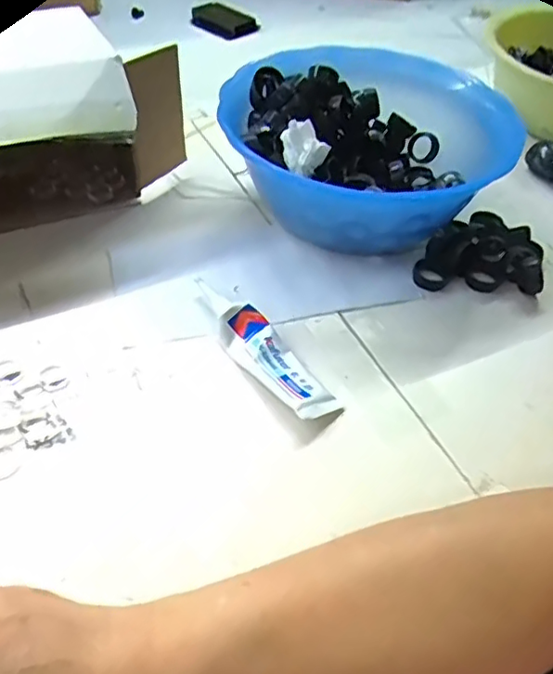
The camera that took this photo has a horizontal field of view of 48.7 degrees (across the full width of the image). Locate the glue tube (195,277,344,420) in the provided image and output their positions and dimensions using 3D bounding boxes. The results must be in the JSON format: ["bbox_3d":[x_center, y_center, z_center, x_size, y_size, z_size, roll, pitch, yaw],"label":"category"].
[{"bbox_3d":[-0.014,0.005,0.433,0.036,0.022,0.146,-30,56,-27],"label":"glue tube"}]

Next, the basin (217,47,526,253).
[{"bbox_3d":[0.074,-0.154,0.532,0.234,0.095,0.214,-28,55,-25],"label":"basin"}]

